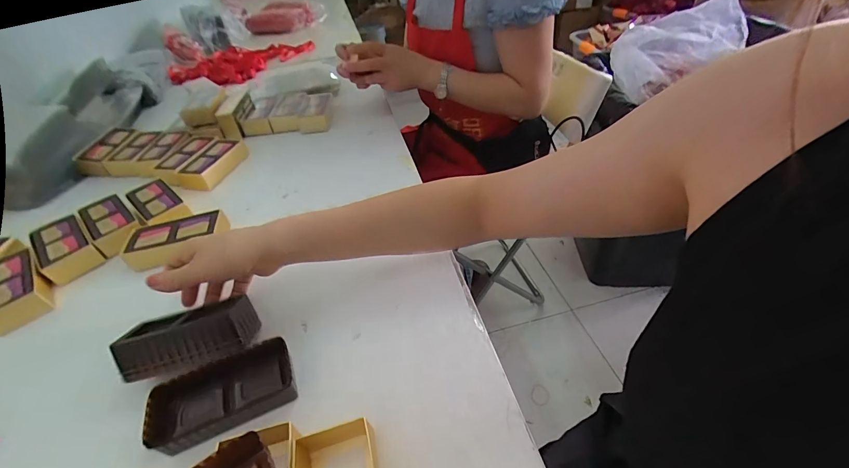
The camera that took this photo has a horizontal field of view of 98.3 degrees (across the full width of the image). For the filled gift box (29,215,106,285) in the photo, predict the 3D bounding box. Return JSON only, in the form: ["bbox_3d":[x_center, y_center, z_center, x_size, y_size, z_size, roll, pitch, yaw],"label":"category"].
[{"bbox_3d":[-0.483,0.017,0.493,0.110,0.029,0.055,28,53,32],"label":"filled gift box"}]

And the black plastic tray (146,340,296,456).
[{"bbox_3d":[-0.174,0.141,0.323,0.114,0.032,0.055,-20,43,-15],"label":"black plastic tray"}]

